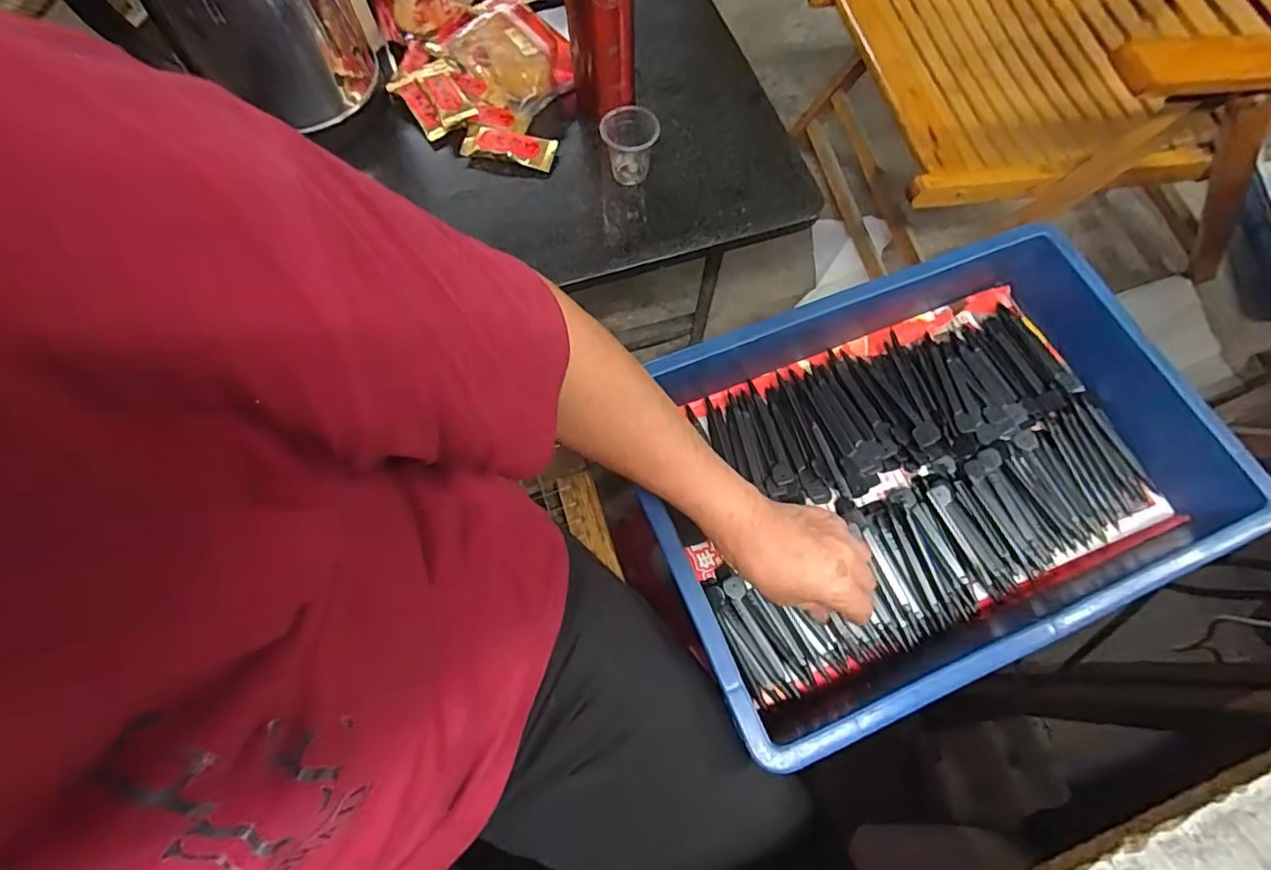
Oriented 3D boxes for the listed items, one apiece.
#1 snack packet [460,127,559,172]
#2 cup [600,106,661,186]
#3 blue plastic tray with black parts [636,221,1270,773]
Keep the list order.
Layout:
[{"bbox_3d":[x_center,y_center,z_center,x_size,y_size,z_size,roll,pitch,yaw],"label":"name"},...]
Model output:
[{"bbox_3d":[-0.123,-0.281,0.566,0.089,0.008,0.032,12,78,3],"label":"snack packet"},{"bbox_3d":[-0.005,-0.269,0.541,0.052,0.052,0.048,0,69,0],"label":"cup"},{"bbox_3d":[0.234,0.018,0.461,0.424,0.095,0.284,-21,64,-10],"label":"blue plastic tray with black parts"}]

